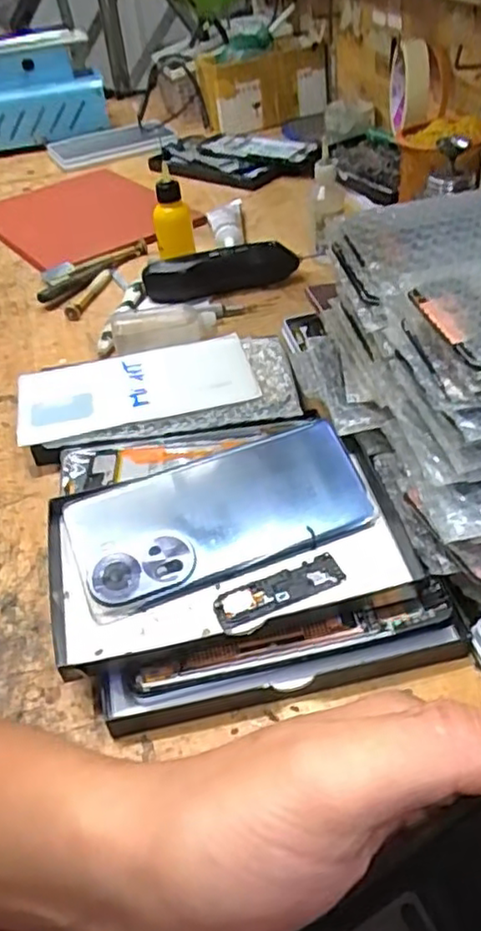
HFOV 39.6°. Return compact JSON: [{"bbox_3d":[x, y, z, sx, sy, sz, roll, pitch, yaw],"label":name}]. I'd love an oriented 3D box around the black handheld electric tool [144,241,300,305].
[{"bbox_3d":[-0.017,-0.183,0.620,0.140,0.033,0.021,-16,42,-9],"label":"black handheld electric tool"}]

